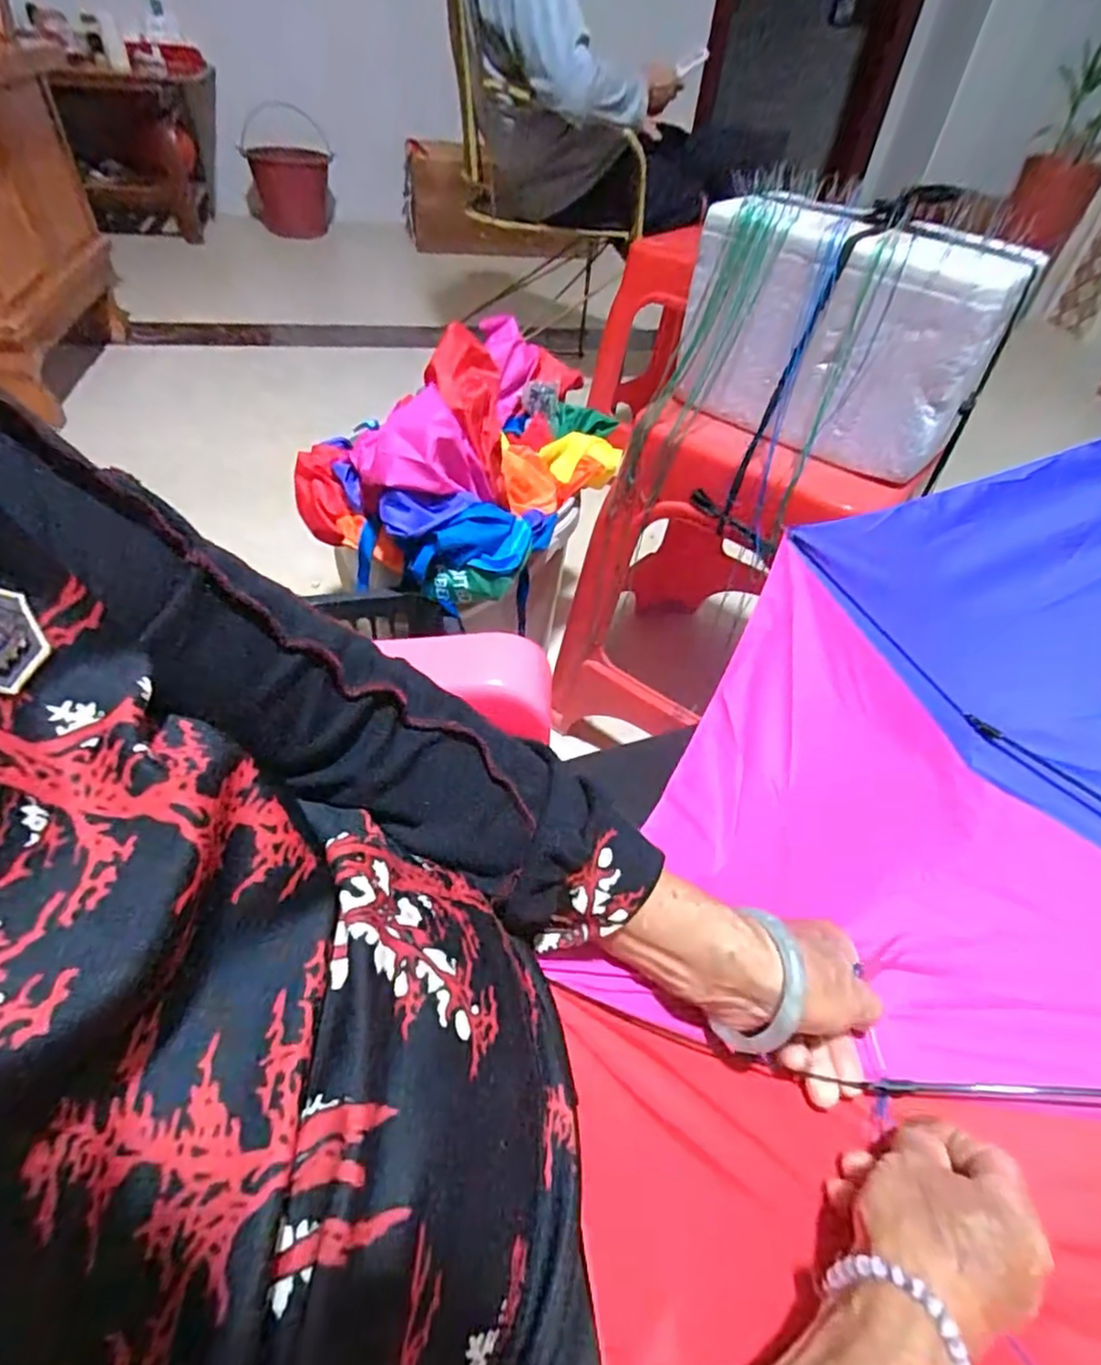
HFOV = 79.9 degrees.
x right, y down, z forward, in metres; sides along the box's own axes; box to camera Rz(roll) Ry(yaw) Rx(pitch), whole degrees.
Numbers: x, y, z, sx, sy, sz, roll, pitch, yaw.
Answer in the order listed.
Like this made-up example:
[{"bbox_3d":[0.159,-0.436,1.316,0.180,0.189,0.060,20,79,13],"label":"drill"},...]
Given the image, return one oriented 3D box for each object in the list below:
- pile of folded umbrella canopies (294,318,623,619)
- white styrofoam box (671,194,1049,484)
[{"bbox_3d":[-0.113,-0.319,0.837,0.341,0.190,0.407,26,48,18],"label":"pile of folded umbrella canopies"},{"bbox_3d":[0.275,-0.357,0.668,0.289,0.188,0.146,31,50,22],"label":"white styrofoam box"}]

